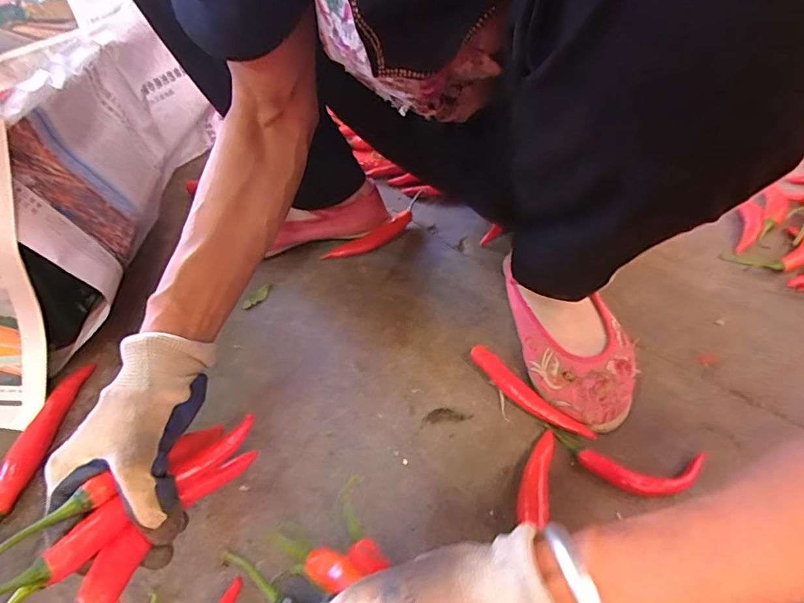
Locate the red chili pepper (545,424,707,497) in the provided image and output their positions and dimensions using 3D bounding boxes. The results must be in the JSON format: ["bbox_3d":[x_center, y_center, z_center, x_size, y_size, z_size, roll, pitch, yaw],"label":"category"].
[{"bbox_3d":[0.173,0.126,0.375,0.115,0.016,0.042,11,45,13],"label":"red chili pepper"}]

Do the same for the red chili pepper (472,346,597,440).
[{"bbox_3d":[0.108,0.081,0.420,0.017,0.021,0.121,-32,52,-28],"label":"red chili pepper"}]

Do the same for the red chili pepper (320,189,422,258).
[{"bbox_3d":[-0.025,-0.090,0.594,0.151,0.019,0.035,-35,53,-29],"label":"red chili pepper"}]

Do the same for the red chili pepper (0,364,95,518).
[{"bbox_3d":[-0.303,0.126,0.388,0.020,0.024,0.183,-2,44,0],"label":"red chili pepper"}]

